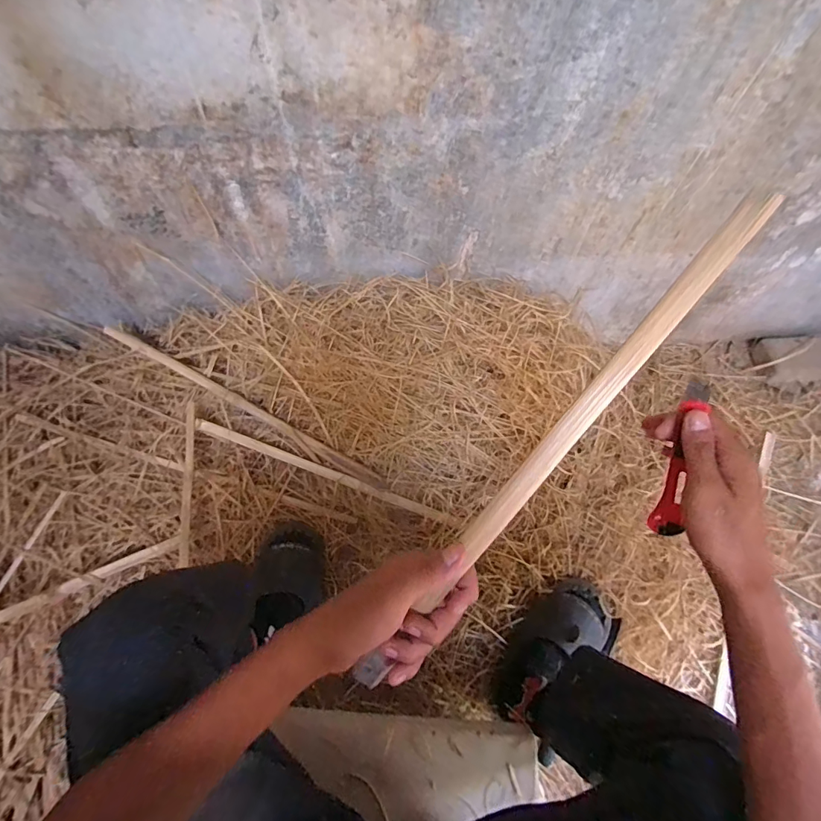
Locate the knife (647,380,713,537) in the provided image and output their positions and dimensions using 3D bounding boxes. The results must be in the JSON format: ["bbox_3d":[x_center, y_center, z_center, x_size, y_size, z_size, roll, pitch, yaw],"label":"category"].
[{"bbox_3d":[0.241,0.050,0.389,0.022,0.158,0.020,-8,28,-5],"label":"knife"}]

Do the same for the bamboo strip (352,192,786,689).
[{"bbox_3d":[0.092,0.041,0.314,0.020,0.012,0.438,40,101,16],"label":"bamboo strip"}]

